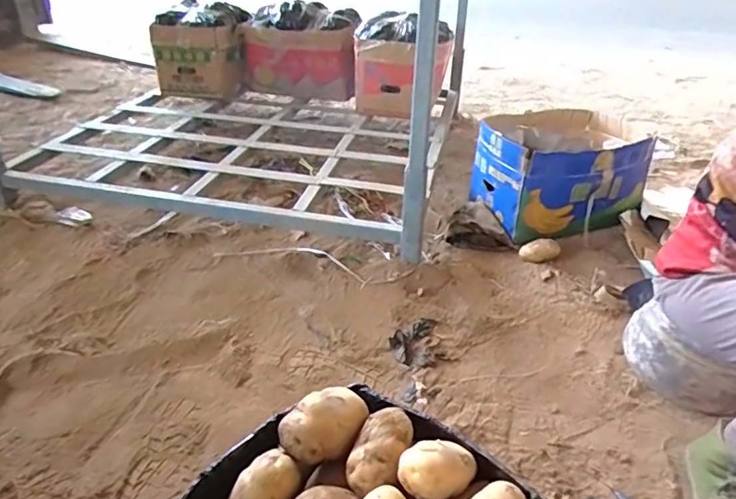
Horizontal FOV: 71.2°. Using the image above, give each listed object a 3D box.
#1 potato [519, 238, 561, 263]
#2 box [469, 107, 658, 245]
[{"bbox_3d":[0.476,0.001,1.421,0.102,0.044,0.061,-1,34,-3],"label":"potato"},{"bbox_3d":[0.587,-0.266,1.533,0.482,0.282,0.366,-12,36,-19],"label":"box"}]

